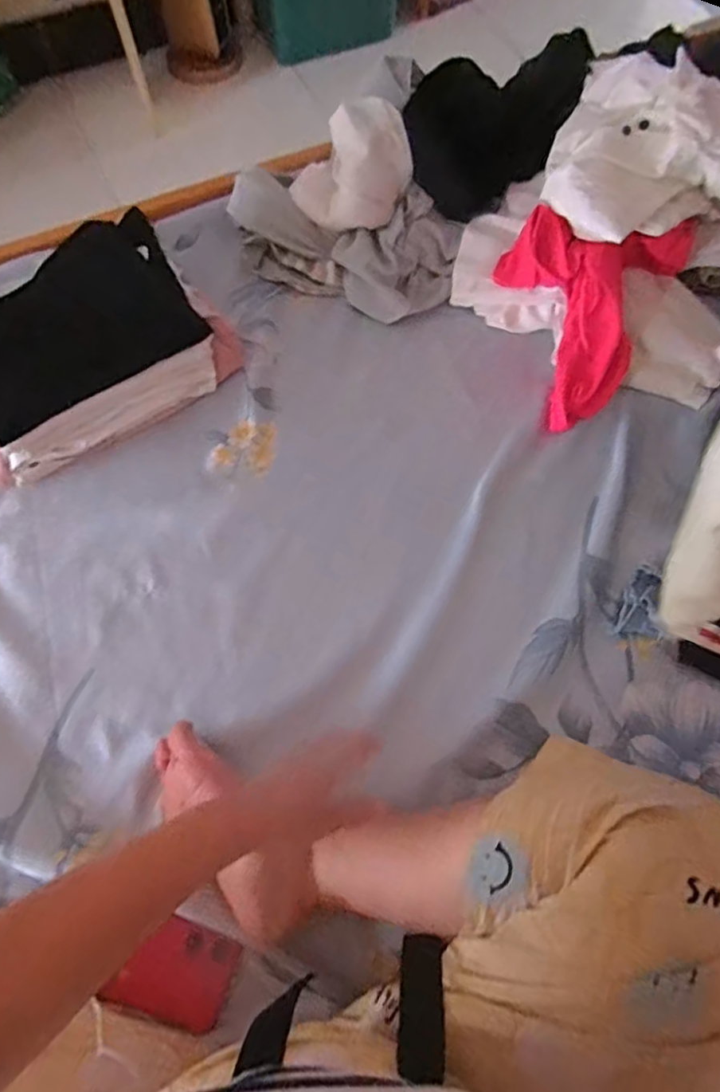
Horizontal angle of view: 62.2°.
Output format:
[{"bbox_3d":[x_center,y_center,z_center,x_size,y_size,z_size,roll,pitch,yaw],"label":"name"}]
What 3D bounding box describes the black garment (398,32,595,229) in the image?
[{"bbox_3d":[0.195,-0.637,0.902,0.197,0.148,0.221,35,73,14],"label":"black garment"}]

